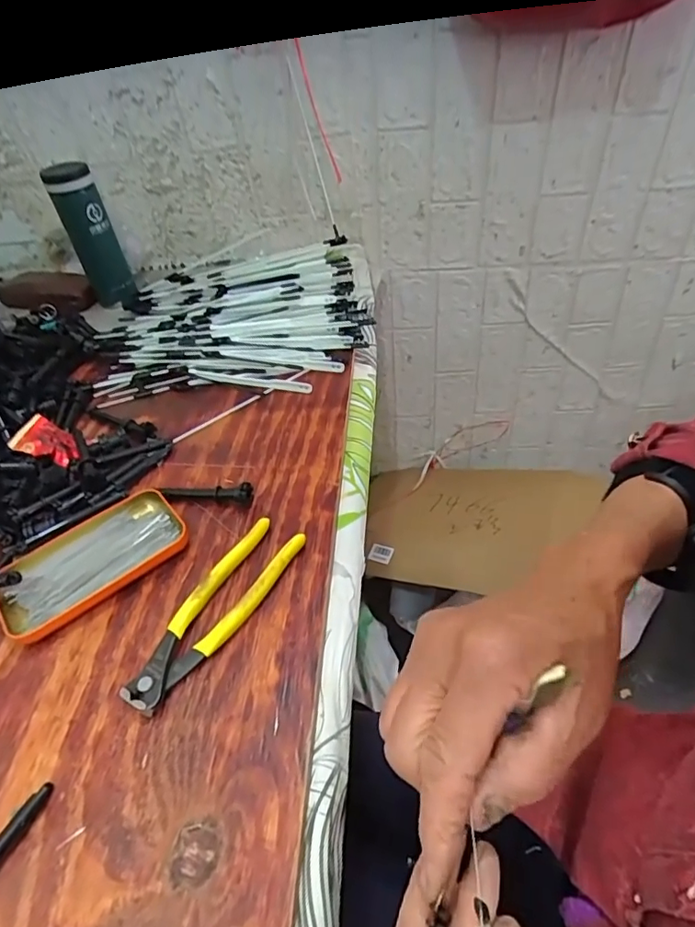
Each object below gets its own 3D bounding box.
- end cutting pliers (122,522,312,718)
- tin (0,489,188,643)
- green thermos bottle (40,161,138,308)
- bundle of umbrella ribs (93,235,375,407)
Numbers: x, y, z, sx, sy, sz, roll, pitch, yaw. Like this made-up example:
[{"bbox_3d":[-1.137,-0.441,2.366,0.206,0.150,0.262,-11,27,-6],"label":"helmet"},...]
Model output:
[{"bbox_3d":[-0.095,0.106,0.394,0.048,0.016,0.163,21,51,26],"label":"end cutting pliers"},{"bbox_3d":[-0.204,0.076,0.429,0.141,0.017,0.081,-31,49,-23],"label":"tin"},{"bbox_3d":[-0.356,-0.317,0.748,0.060,0.174,0.050,-26,49,-19],"label":"green thermos bottle"},{"bbox_3d":[-0.145,-0.186,0.670,0.338,0.035,0.292,-8,44,-1],"label":"bundle of umbrella ribs"}]

